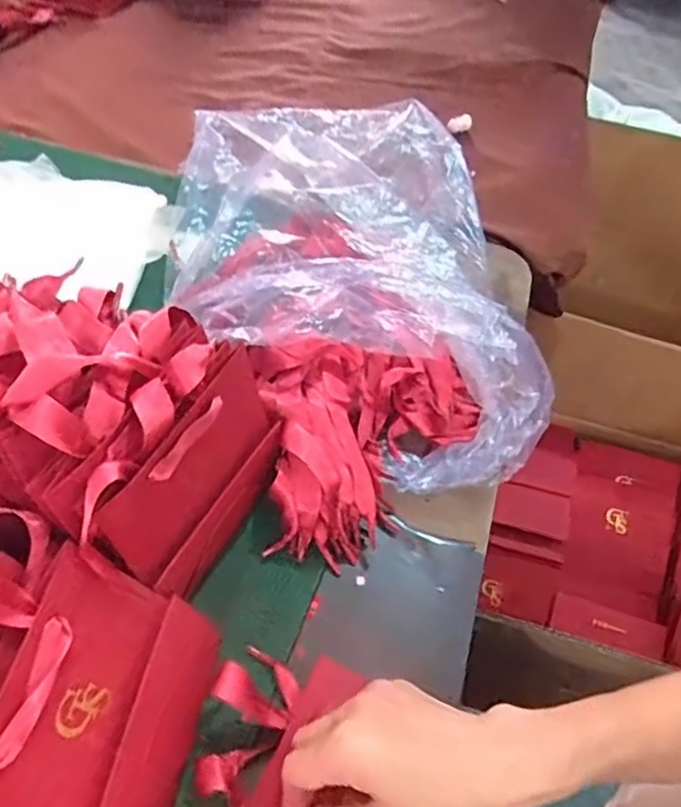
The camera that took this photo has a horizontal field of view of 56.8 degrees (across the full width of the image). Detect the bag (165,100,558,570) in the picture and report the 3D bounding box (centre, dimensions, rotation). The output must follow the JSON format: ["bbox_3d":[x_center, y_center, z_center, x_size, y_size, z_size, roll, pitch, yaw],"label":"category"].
[{"bbox_3d":[0.008,-0.127,0.577,0.283,0.122,0.469,-14,54,-16],"label":"bag"}]

